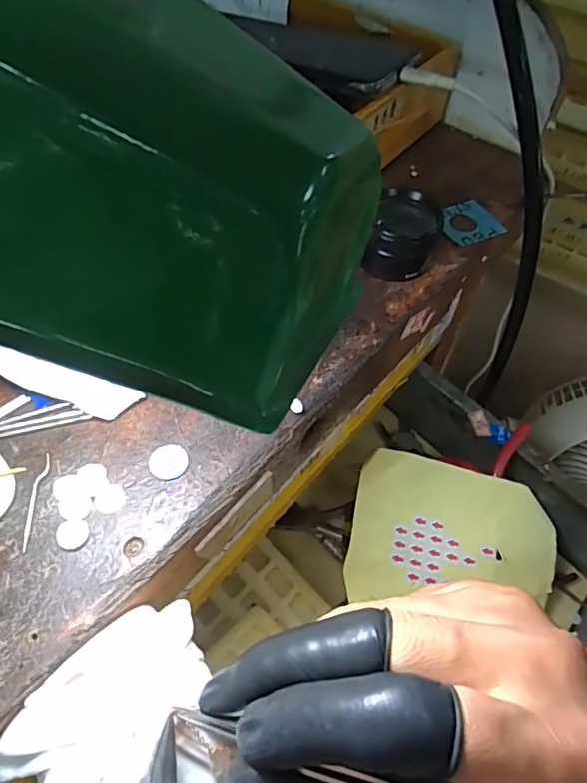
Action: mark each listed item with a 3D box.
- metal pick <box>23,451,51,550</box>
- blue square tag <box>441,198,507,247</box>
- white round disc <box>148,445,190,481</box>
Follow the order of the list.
[{"bbox_3d":[-0.098,0.040,0.212,0.004,0.004,0.039,2,54,-1],"label":"metal pick"},{"bbox_3d":[0.100,-0.097,0.324,0.034,0.004,0.031,-22,58,-18],"label":"blue square tag"},{"bbox_3d":[-0.050,0.028,0.224,0.015,0.004,0.014,2,54,-2],"label":"white round disc"}]

